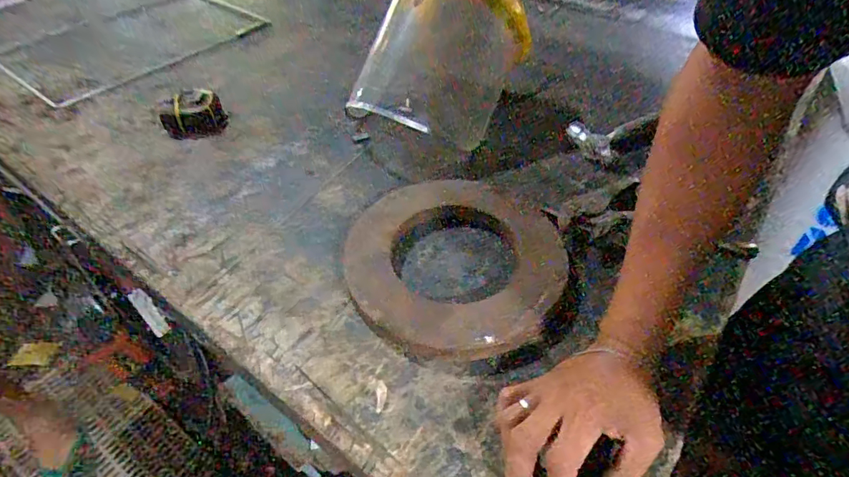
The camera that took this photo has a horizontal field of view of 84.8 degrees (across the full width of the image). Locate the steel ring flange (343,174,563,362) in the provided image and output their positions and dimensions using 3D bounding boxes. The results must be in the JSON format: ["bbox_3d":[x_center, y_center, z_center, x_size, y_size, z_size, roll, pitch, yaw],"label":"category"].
[{"bbox_3d":[0.034,0.020,0.519,0.235,0.025,0.244,0,49,0],"label":"steel ring flange"}]

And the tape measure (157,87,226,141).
[{"bbox_3d":[-0.350,-0.190,0.704,0.085,0.053,0.059,-15,50,-13],"label":"tape measure"}]

